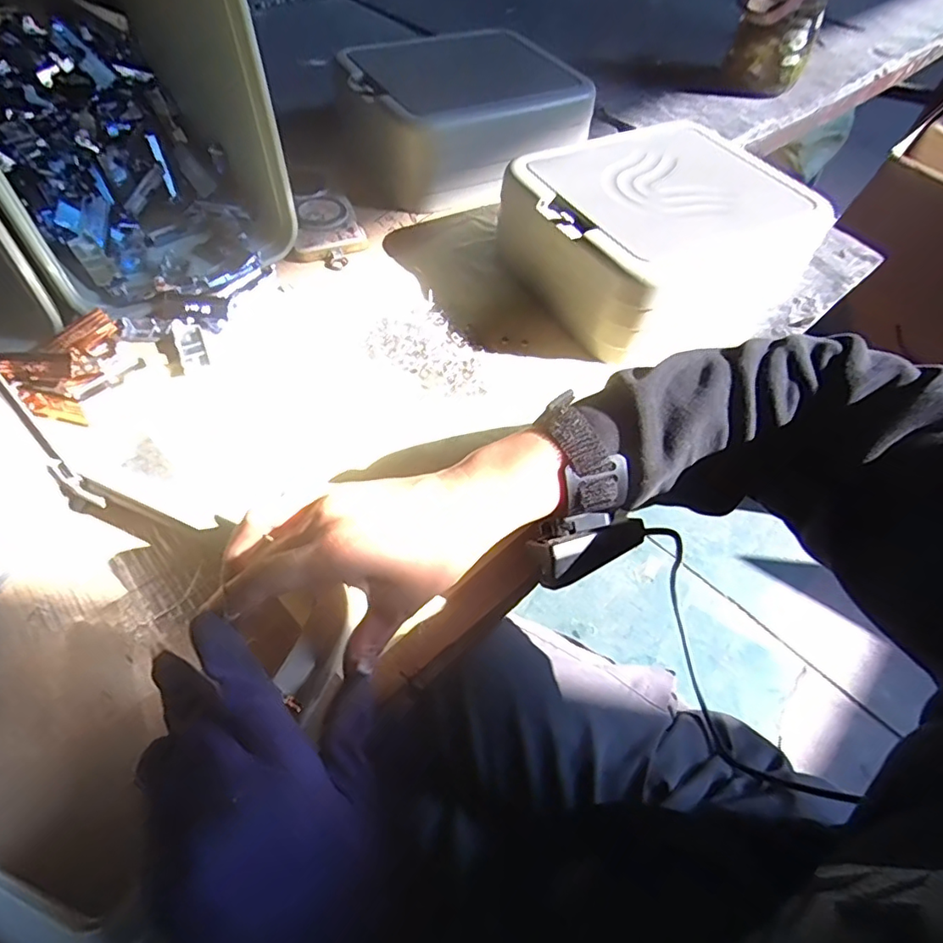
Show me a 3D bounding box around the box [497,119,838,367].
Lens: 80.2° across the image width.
[{"bbox_3d":[0.178,-0.232,0.536,0.256,0.106,0.200,-22,59,-18],"label":"box"}]

